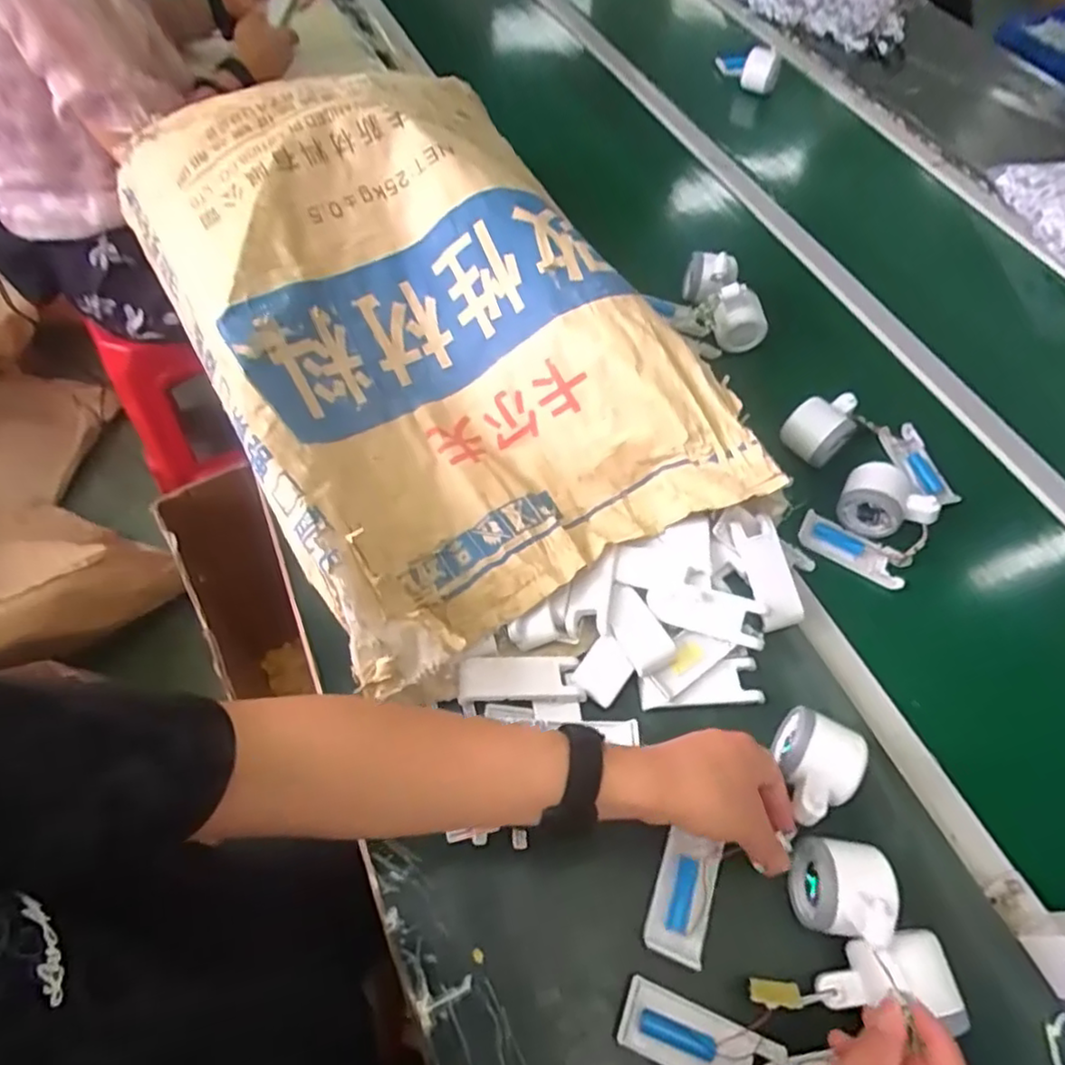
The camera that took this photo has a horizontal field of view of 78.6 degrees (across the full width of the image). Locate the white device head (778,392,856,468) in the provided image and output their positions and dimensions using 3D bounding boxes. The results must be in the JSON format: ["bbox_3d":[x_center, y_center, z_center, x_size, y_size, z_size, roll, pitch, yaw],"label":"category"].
[{"bbox_3d":[0.309,-0.112,0.690,0.058,0.056,0.080,41,64,19],"label":"white device head"}]

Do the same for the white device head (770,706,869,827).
[{"bbox_3d":[0.214,0.178,0.491,0.055,0.045,0.081,21,58,9],"label":"white device head"}]

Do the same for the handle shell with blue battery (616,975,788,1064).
[{"bbox_3d":[0.109,0.329,0.417,0.104,0.012,0.039,21,60,8],"label":"handle shell with blue battery"}]

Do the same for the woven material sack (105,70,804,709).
[{"bbox_3d":[-0.118,-0.209,0.632,0.375,0.156,0.652,-26,64,-18],"label":"woven material sack"}]

